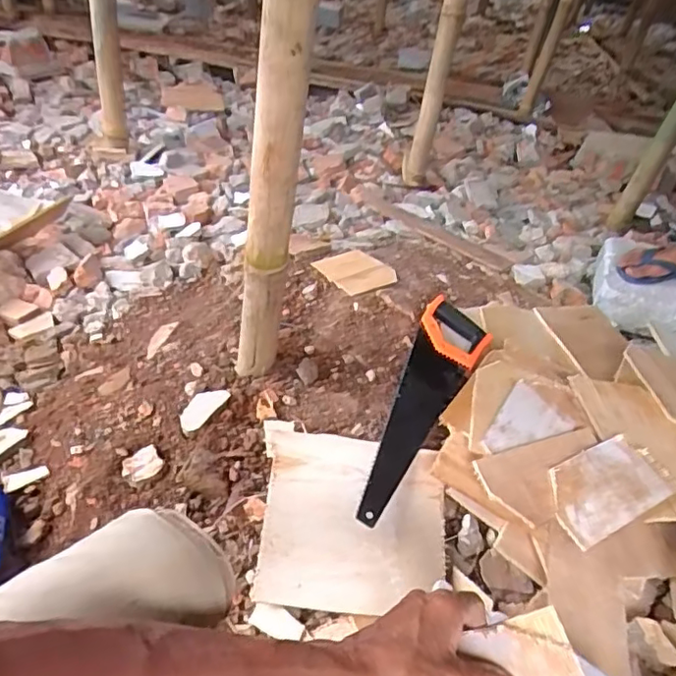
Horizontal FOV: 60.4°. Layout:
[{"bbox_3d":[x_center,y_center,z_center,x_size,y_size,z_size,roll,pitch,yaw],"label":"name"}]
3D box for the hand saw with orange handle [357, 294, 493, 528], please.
[{"bbox_3d":[0.148,0.092,0.877,0.119,0.045,0.462,17,39,8],"label":"hand saw with orange handle"}]

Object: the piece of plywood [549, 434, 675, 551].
[{"bbox_3d":[0.352,0.195,0.764,0.196,0.007,0.101,-14,52,-30],"label":"piece of plywood"}]

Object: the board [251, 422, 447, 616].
[{"bbox_3d":[0.020,0.225,0.746,0.232,0.018,0.222,6,56,-3],"label":"board"}]

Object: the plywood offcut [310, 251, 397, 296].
[{"bbox_3d":[0.035,-0.142,1.229,0.120,0.009,0.241,-21,29,-14],"label":"plywood offcut"}]

